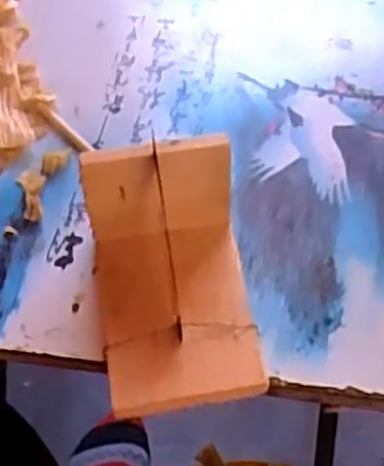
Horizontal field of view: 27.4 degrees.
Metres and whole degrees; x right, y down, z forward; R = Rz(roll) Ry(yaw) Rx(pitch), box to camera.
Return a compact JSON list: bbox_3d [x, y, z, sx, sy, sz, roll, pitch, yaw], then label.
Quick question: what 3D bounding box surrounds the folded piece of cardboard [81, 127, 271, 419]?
[{"bbox_3d":[-0.009,0.020,0.376,0.074,0.065,0.111,-9,52,-4],"label":"folded piece of cardboard"}]

